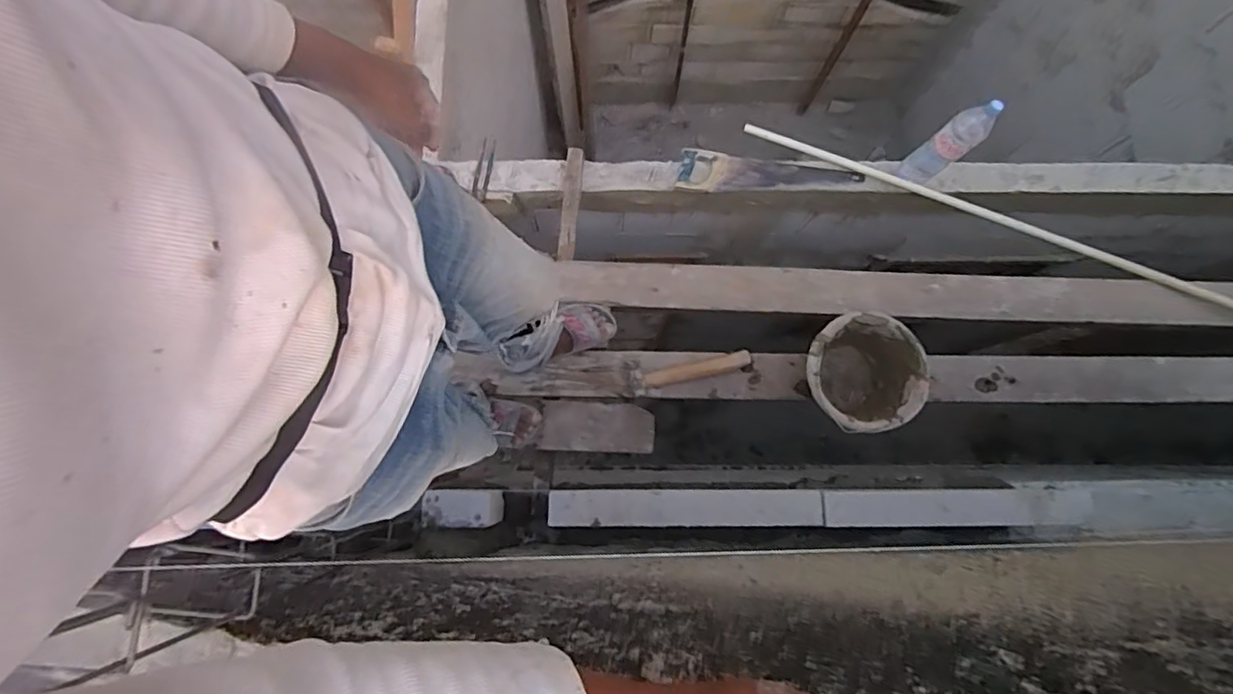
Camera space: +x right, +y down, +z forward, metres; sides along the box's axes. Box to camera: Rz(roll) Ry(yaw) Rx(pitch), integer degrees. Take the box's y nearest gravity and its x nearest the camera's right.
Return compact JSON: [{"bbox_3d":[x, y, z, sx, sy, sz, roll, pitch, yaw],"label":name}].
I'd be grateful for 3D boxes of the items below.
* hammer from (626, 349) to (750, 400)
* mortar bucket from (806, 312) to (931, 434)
[{"bbox_3d":[0.169,0.057,1.408,0.301,0.032,0.080,-9,80,-3],"label":"hammer"},{"bbox_3d":[0.545,0.069,1.344,0.254,0.169,0.250,0,79,-1],"label":"mortar bucket"}]

